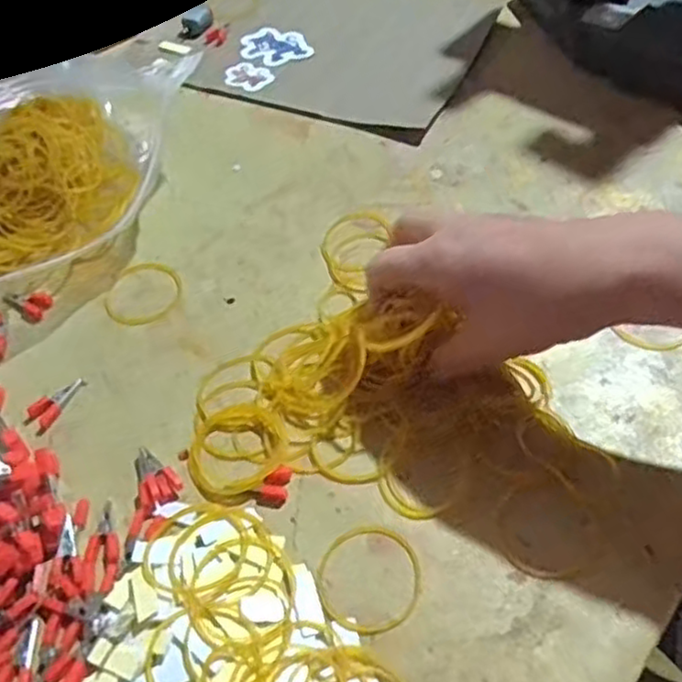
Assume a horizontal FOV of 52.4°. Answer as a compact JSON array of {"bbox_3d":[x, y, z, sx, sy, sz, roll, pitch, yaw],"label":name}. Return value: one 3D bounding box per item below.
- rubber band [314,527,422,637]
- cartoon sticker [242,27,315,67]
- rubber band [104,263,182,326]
[{"bbox_3d":[0.014,0.111,0.326,0.049,0.004,0.050,-2,54,2],"label":"rubber band"},{"bbox_3d":[-0.056,-0.251,0.588,0.053,0.004,0.052,-25,56,-15],"label":"cartoon sticker"},{"bbox_3d":[-0.122,-0.030,0.430,0.045,0.004,0.049,-2,54,2],"label":"rubber band"}]

